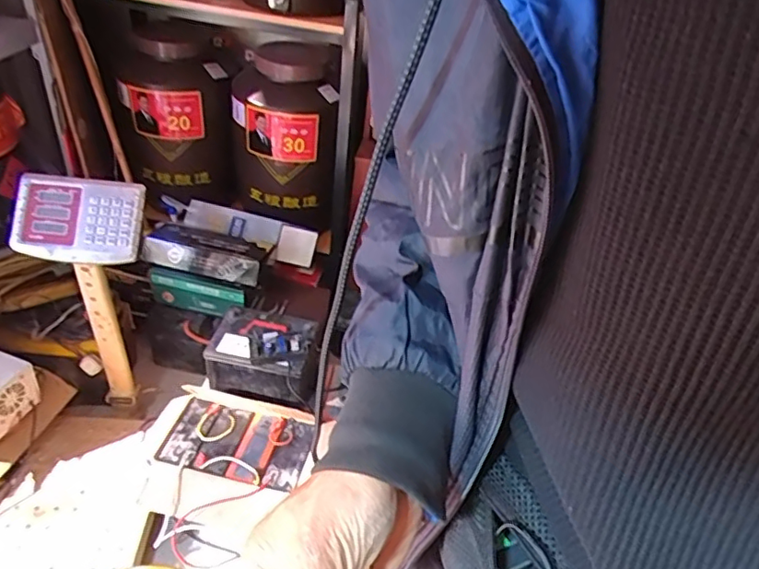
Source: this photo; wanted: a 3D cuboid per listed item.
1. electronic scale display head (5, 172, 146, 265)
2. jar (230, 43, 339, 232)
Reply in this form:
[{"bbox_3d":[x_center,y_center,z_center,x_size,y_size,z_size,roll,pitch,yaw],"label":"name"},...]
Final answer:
[{"bbox_3d":[-0.603,-0.129,1.156,0.239,0.168,0.053,3,4,-19],"label":"electronic scale display head"},{"bbox_3d":[-0.272,-0.430,1.650,0.319,0.438,0.297,9,39,2],"label":"jar"}]

